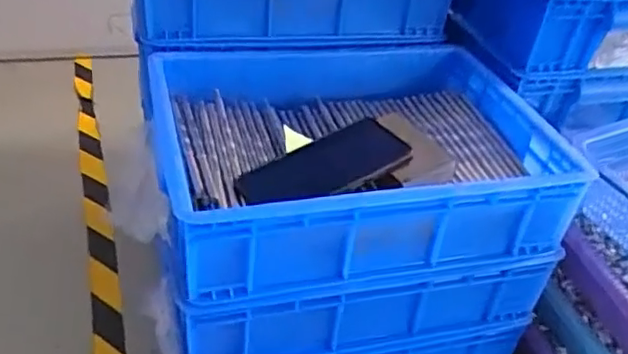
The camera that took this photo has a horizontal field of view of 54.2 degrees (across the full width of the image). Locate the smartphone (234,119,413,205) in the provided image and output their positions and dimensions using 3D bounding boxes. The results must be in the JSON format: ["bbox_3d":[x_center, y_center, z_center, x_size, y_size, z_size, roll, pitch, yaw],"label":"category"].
[{"bbox_3d":[0.009,-0.008,0.595,0.160,0.013,0.070,-26,59,-11],"label":"smartphone"}]

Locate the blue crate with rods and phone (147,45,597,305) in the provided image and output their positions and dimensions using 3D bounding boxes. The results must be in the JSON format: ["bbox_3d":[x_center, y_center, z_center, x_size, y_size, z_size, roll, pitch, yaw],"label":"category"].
[{"bbox_3d":[0.036,-0.035,0.694,0.402,0.108,0.321,-5,38,-16],"label":"blue crate with rods and phone"}]

